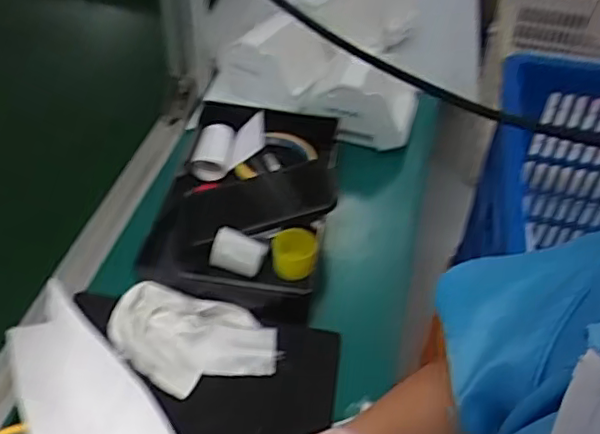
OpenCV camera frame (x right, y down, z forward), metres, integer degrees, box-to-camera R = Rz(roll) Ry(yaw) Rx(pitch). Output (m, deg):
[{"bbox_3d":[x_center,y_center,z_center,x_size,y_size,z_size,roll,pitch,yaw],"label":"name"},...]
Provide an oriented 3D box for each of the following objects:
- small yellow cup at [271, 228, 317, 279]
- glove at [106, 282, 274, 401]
[{"bbox_3d":[-0.006,0.035,0.602,0.040,0.028,0.039,-4,47,-7],"label":"small yellow cup"},{"bbox_3d":[-0.094,0.108,0.536,0.145,0.019,0.085,13,61,1],"label":"glove"}]

